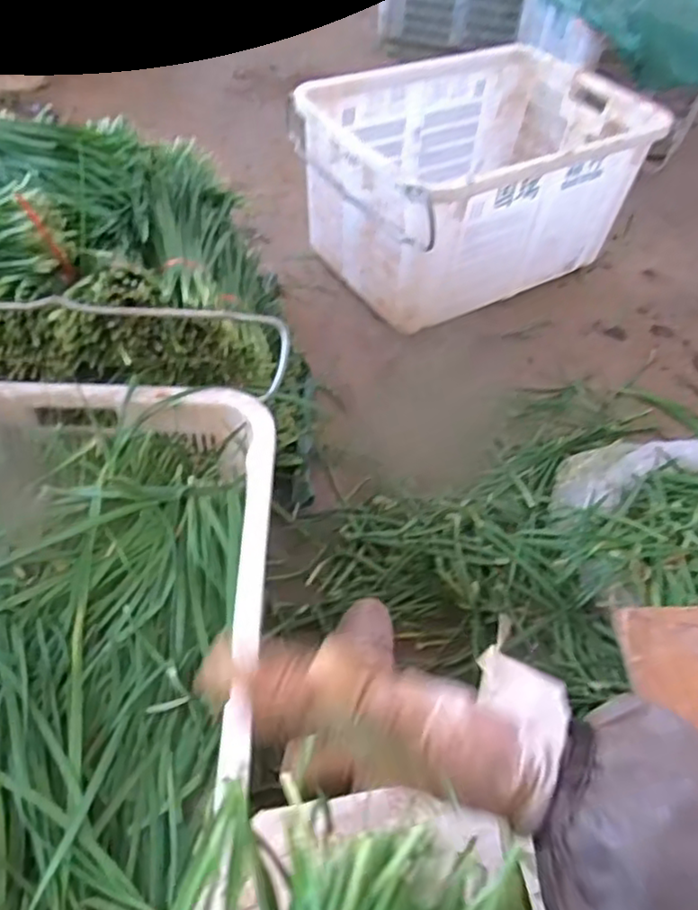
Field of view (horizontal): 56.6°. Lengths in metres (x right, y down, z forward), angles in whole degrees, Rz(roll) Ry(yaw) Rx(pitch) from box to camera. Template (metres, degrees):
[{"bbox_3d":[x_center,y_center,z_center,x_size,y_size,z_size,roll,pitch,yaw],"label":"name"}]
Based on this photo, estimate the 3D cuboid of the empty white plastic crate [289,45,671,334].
[{"bbox_3d":[0.252,-0.587,1.410,0.648,0.361,0.483,-23,56,-23],"label":"empty white plastic crate"}]

